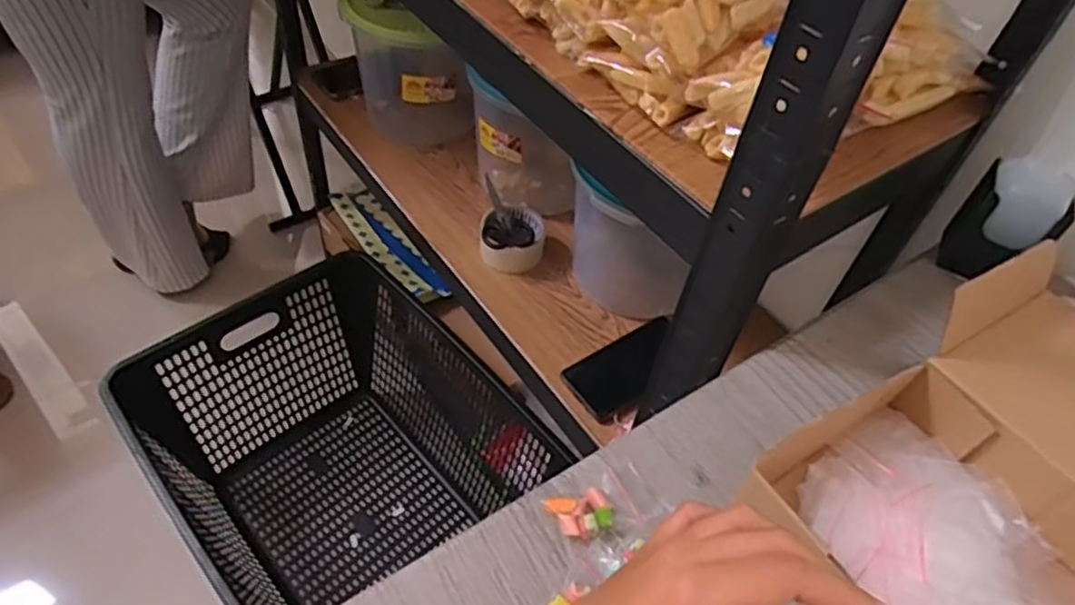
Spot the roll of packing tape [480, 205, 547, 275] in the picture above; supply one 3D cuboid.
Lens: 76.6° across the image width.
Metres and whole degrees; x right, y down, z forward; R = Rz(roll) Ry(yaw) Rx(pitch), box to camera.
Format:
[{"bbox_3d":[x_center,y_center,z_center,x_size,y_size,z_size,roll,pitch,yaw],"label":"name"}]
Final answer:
[{"bbox_3d":[-0.033,-0.086,0.923,0.084,0.063,0.088,3,49,-4],"label":"roll of packing tape"}]

